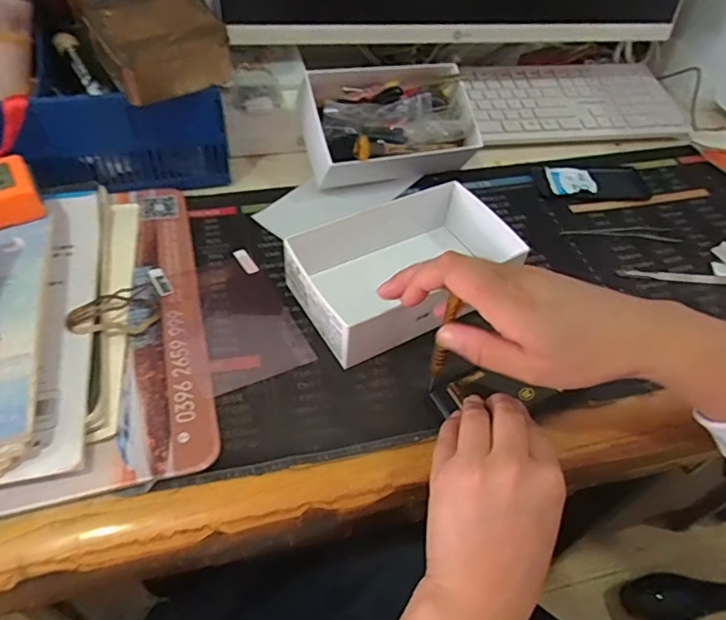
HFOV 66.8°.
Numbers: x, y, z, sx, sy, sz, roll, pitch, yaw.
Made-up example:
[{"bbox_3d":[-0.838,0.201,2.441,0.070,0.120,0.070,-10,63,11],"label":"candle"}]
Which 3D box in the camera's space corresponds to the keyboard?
[{"bbox_3d":[0.254,-0.257,0.682,0.277,0.029,0.144,-3,52,-8],"label":"keyboard"}]

